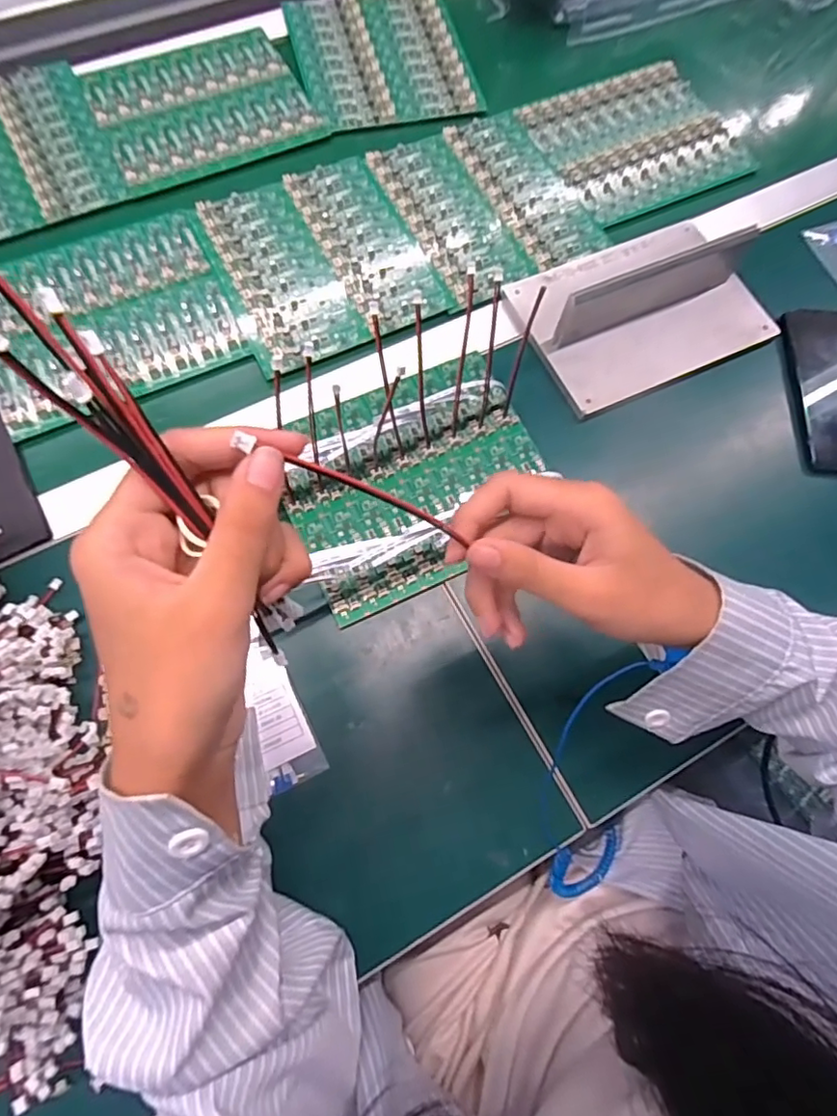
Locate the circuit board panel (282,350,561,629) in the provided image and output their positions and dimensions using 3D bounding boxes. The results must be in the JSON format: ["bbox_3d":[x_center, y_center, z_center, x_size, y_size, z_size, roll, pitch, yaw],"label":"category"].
[{"bbox_3d":[-0.002,-0.070,0.420,0.194,0.059,0.162,-25,76,-10],"label":"circuit board panel"}]

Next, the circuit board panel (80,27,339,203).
[{"bbox_3d":[-0.209,-0.439,0.557,0.193,0.007,0.166,-25,73,-11],"label":"circuit board panel"}]

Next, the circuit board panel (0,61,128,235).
[{"bbox_3d":[-0.381,-0.377,0.531,0.168,0.012,0.186,-27,74,-11],"label":"circuit board panel"}]

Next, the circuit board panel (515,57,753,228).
[{"bbox_3d":[0.215,-0.414,0.570,0.182,0.008,0.162,-23,73,-10],"label":"circuit board panel"}]

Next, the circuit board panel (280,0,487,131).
[{"bbox_3d":[-0.038,-0.518,0.593,0.169,0.006,0.187,-13,71,-7],"label":"circuit board panel"}]

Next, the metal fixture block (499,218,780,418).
[{"bbox_3d":[0.190,-0.218,0.481,0.196,0.054,0.139,-23,75,-9],"label":"metal fixture block"}]

